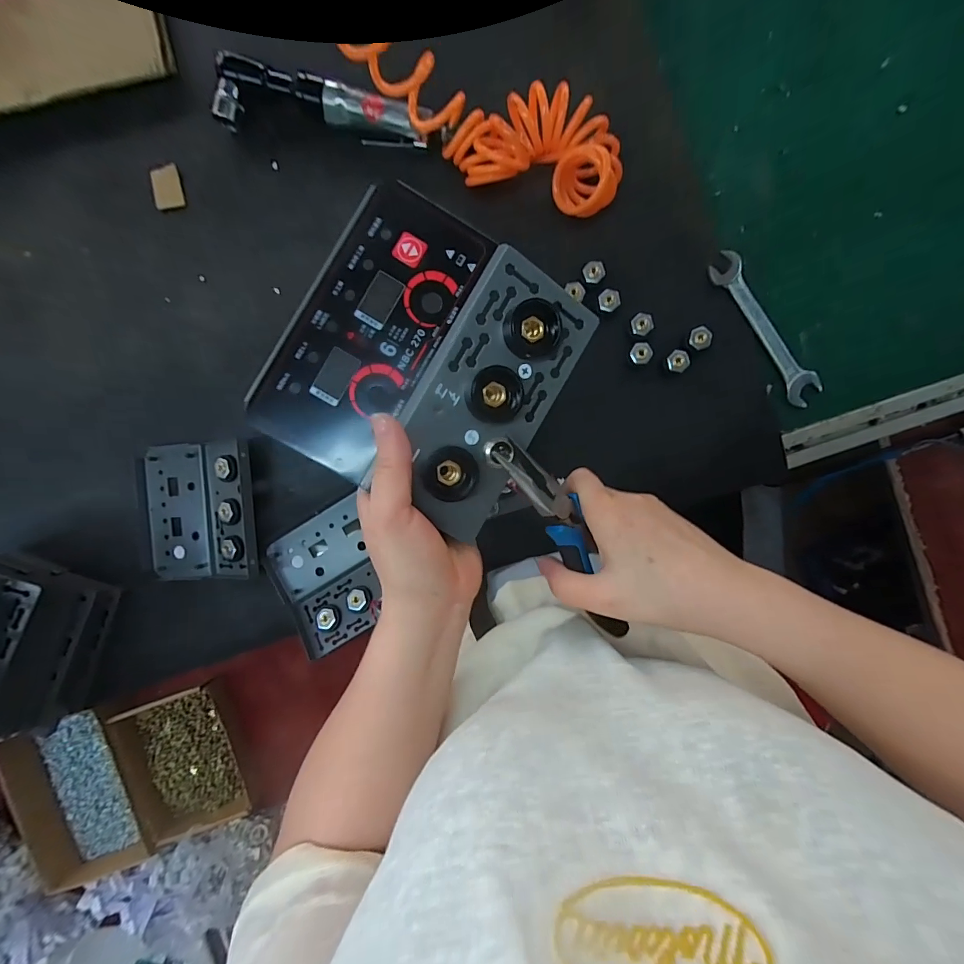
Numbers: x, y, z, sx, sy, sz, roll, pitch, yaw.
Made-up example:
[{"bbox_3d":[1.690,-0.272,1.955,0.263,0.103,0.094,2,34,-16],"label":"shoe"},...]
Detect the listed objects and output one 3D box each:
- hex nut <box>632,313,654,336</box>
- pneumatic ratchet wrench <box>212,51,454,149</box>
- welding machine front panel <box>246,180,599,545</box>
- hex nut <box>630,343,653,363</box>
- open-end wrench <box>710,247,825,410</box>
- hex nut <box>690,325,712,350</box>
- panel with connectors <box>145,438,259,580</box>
[{"bbox_3d":[0.177,-0.174,0.482,0.021,0.008,0.023,-11,92,2],"label":"hex nut"},{"bbox_3d":[-0.170,-0.420,0.490,0.258,0.041,0.065,9,92,1],"label":"pneumatic ratchet wrench"},{"bbox_3d":[-0.030,-0.067,0.246,0.144,0.026,0.149,31,94,-2],"label":"welding machine front panel"},{"bbox_3d":[0.176,-0.143,0.482,0.021,0.007,0.022,17,92,1],"label":"hex nut"},{"bbox_3d":[0.323,-0.173,0.499,0.038,0.014,0.191,-37,91,2],"label":"open-end wrench"},{"bbox_3d":[0.240,-0.158,0.479,0.021,0.007,0.026,-2,92,1],"label":"hex nut"},{"bbox_3d":[-0.329,0.034,0.510,0.142,0.044,0.160,-6,92,1],"label":"panel with connectors"}]

